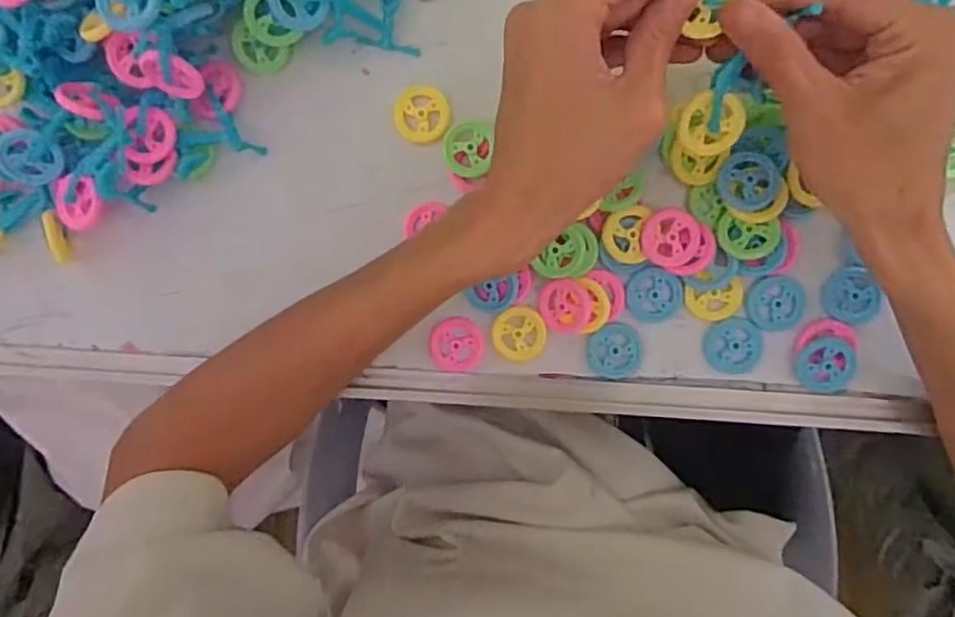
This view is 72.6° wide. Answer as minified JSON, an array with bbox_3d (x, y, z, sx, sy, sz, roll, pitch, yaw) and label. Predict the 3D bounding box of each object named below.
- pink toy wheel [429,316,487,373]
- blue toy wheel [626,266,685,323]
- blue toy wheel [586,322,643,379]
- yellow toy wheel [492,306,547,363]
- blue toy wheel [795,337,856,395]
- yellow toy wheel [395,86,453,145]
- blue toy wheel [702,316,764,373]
[{"bbox_3d":[-0.011,0.020,0.357,0.030,0.004,0.029,1,98,5],"label":"pink toy wheel"},{"bbox_3d":[0.095,-0.007,0.348,0.030,0.005,0.030,1,98,5],"label":"blue toy wheel"},{"bbox_3d":[0.074,0.023,0.351,0.029,0.007,0.030,1,98,5],"label":"blue toy wheel"},{"bbox_3d":[0.023,0.015,0.354,0.029,0.004,0.030,1,98,5],"label":"yellow toy wheel"},{"bbox_3d":[0.184,0.030,0.344,0.029,0.007,0.029,1,98,5],"label":"blue toy wheel"},{"bbox_3d":[-0.029,-0.103,0.347,0.029,0.005,0.029,1,98,5],"label":"yellow toy wheel"},{"bbox_3d":[0.137,0.020,0.348,0.030,0.004,0.029,1,98,5],"label":"blue toy wheel"}]

